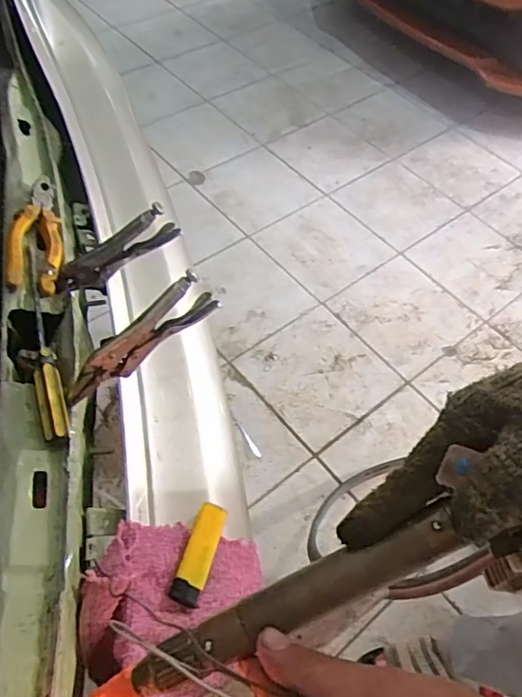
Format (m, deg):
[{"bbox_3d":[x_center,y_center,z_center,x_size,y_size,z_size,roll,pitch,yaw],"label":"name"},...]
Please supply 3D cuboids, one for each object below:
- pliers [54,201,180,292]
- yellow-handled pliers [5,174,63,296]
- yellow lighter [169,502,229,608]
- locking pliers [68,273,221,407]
[{"bbox_3d":[-0.136,-0.087,0.525,0.130,0.043,0.015,-27,53,19],"label":"pliers"},{"bbox_3d":[-0.227,-0.121,0.559,0.049,0.021,0.158,-10,57,-11],"label":"yellow-handled pliers"},{"bbox_3d":[-0.049,0.163,0.448,0.024,0.011,0.079,16,56,6],"label":"yellow lighter"},{"bbox_3d":[-0.104,-0.004,0.460,0.150,0.039,0.009,-38,31,9],"label":"locking pliers"}]

